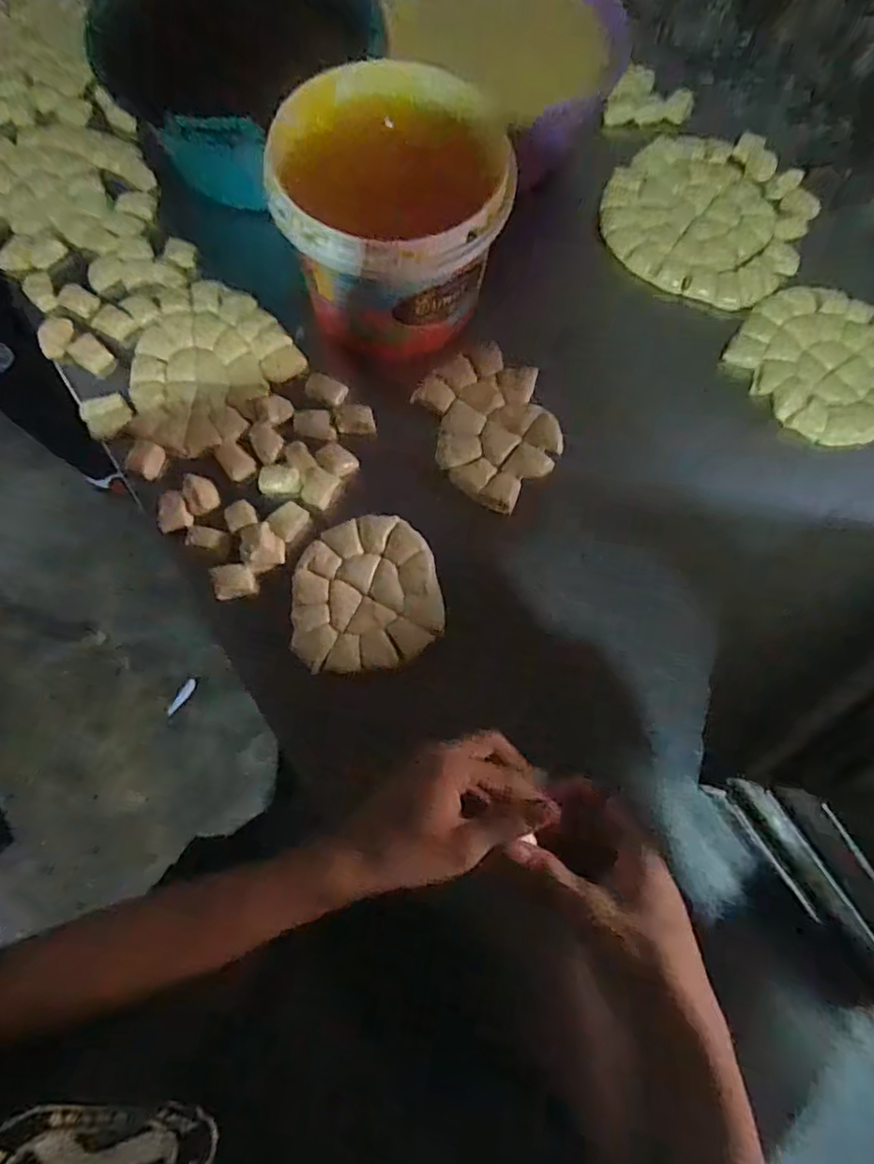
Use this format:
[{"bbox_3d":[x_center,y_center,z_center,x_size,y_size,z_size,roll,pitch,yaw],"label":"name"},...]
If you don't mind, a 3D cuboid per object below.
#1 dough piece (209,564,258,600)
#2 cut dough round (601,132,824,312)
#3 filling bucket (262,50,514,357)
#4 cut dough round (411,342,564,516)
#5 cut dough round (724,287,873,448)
[{"bbox_3d":[-0.200,-0.001,0.589,0.039,0.018,0.033,-16,75,-6],"label":"dough piece"},{"bbox_3d":[0.333,-0.456,0.723,0.230,0.033,0.261,27,75,6],"label":"cut dough round"},{"bbox_3d":[-0.036,-0.364,0.604,0.203,0.162,0.211,0,74,-1],"label":"filling bucket"},{"bbox_3d":[0.060,-0.168,0.638,0.129,0.015,0.178,-22,76,-7],"label":"cut dough round"},{"bbox_3d":[0.449,-0.238,0.664,0.227,0.019,0.186,29,76,7],"label":"cut dough round"}]

